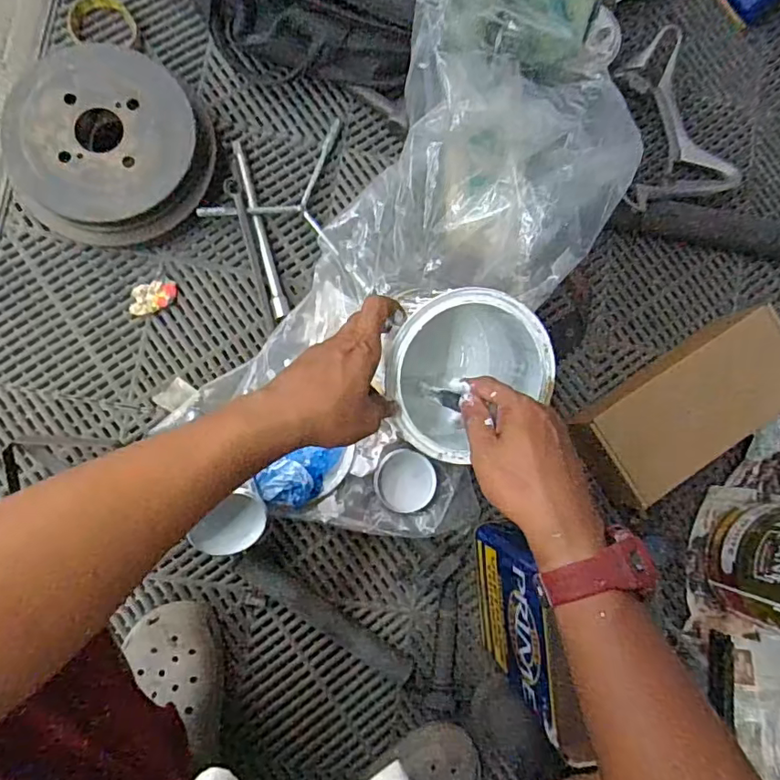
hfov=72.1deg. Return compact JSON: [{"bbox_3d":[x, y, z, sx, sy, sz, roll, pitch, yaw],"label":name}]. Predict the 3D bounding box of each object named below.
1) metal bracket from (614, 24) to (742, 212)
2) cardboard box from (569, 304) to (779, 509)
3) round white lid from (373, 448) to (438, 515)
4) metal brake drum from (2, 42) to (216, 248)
[{"bbox_3d":[0.395,-0.383,0.758,0.134,0.050,0.237,-8,85,-6],"label":"metal bracket"},{"bbox_3d":[0.392,0.025,0.695,0.289,0.100,0.137,-32,88,-7],"label":"cardboard box"},{"bbox_3d":[0.019,0.114,0.674,0.075,0.012,0.077,-3,85,-5],"label":"round white lid"},{"bbox_3d":[-0.344,-0.288,0.657,0.218,0.082,0.220,1,85,-7],"label":"metal brake drum"}]

